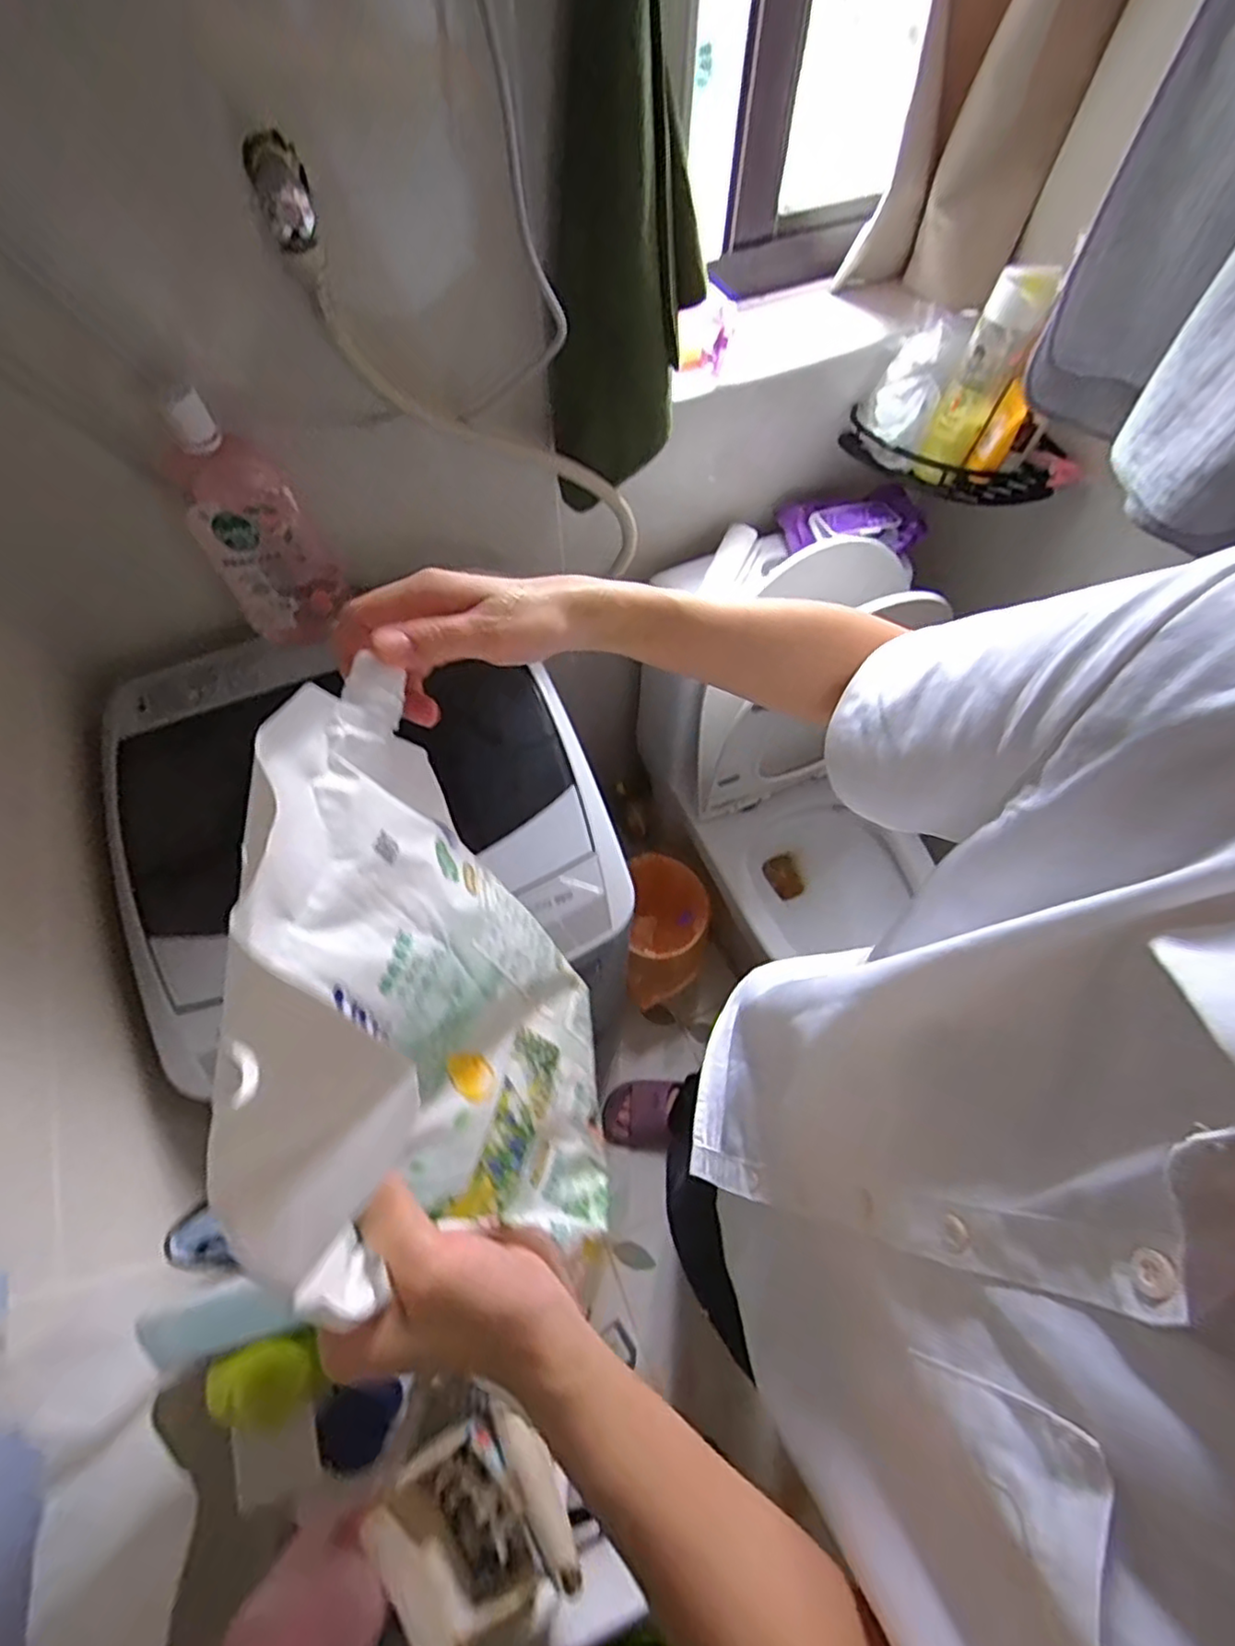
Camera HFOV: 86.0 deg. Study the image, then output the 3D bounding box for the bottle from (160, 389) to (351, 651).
[{"bbox_3d":[-0.343,-0.274,0.630,0.103,0.226,0.050,-14,63,-4],"label":"bottle"}]

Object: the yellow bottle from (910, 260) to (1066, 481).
[{"bbox_3d":[0.409,-0.497,0.745,0.069,0.196,0.068,26,67,15],"label":"yellow bottle"}]

